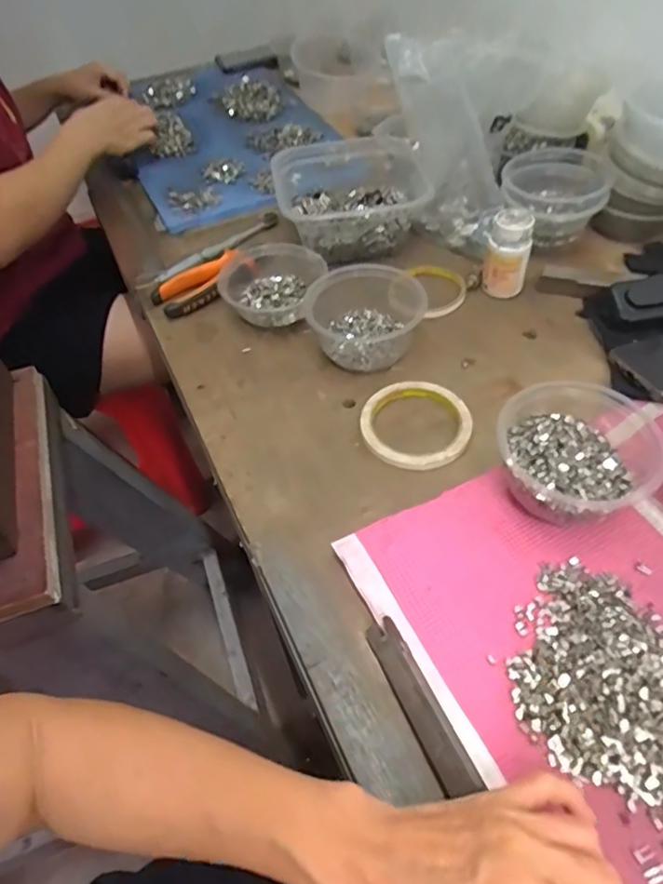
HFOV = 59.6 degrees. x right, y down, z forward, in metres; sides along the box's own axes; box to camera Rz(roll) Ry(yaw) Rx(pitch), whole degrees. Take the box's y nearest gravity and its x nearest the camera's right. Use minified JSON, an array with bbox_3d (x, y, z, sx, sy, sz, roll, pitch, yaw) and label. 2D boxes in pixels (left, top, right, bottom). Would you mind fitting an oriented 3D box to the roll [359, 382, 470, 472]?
[{"bbox_3d":[0.076,-0.018,0.519,0.095,0.012,0.096,-3,51,3],"label":"roll"}]

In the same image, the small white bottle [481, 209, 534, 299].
[{"bbox_3d":[0.186,-0.197,0.612,0.043,0.083,0.042,10,52,13],"label":"small white bottle"}]

